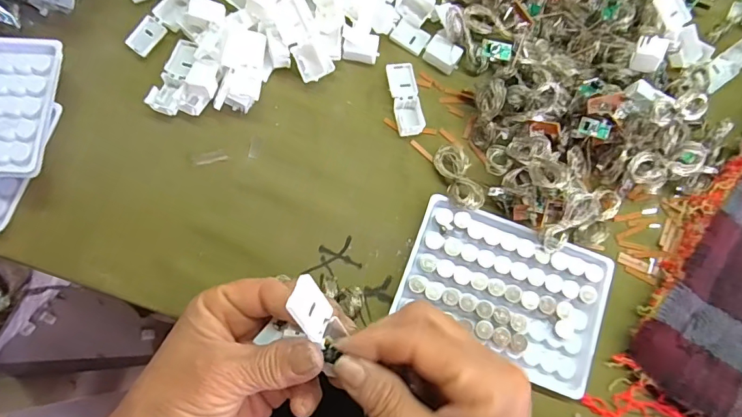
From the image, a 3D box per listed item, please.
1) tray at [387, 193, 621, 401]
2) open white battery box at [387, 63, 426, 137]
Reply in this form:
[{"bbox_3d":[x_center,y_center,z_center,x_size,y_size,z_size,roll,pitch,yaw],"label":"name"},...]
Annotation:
[{"bbox_3d":[0.087,0.053,0.307,0.128,0.010,0.090,21,75,3],"label":"tray"},{"bbox_3d":[0.025,-0.080,0.342,0.021,0.007,0.057,-7,75,-5],"label":"open white battery box"}]

